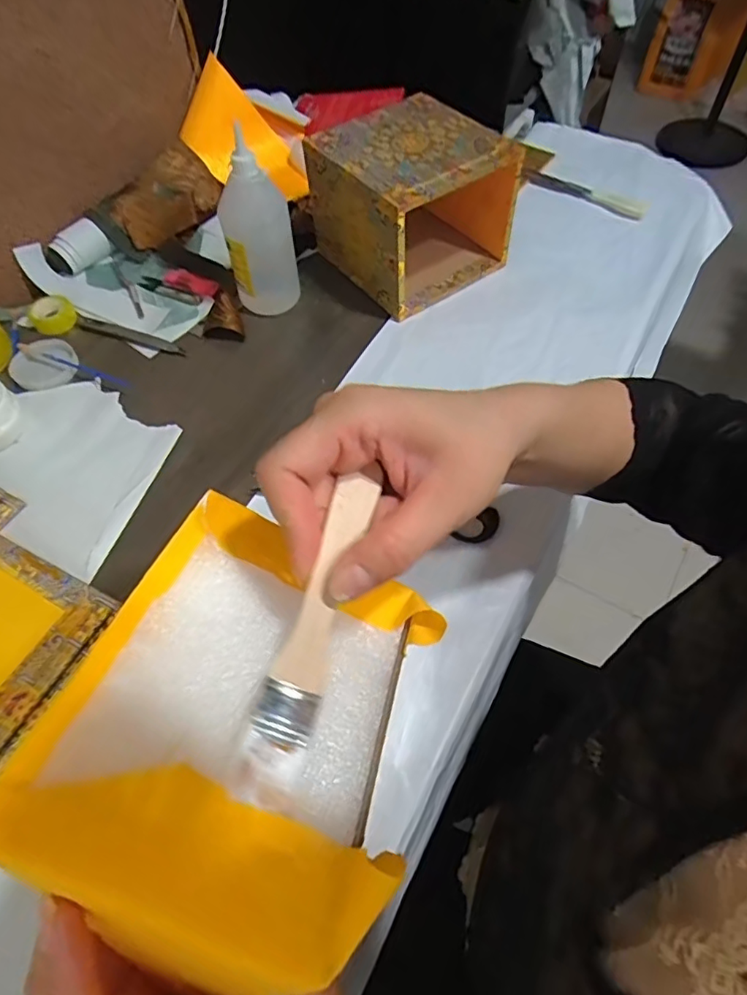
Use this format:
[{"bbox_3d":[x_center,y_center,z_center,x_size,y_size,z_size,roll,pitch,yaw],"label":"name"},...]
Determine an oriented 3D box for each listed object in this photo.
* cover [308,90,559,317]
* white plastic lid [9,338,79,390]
[{"bbox_3d":[0.053,-0.359,0.683,0.198,0.157,0.189,-33,62,-18],"label":"cover"},{"bbox_3d":[-0.386,-0.156,0.647,0.071,0.011,0.077,-1,57,1],"label":"white plastic lid"}]

